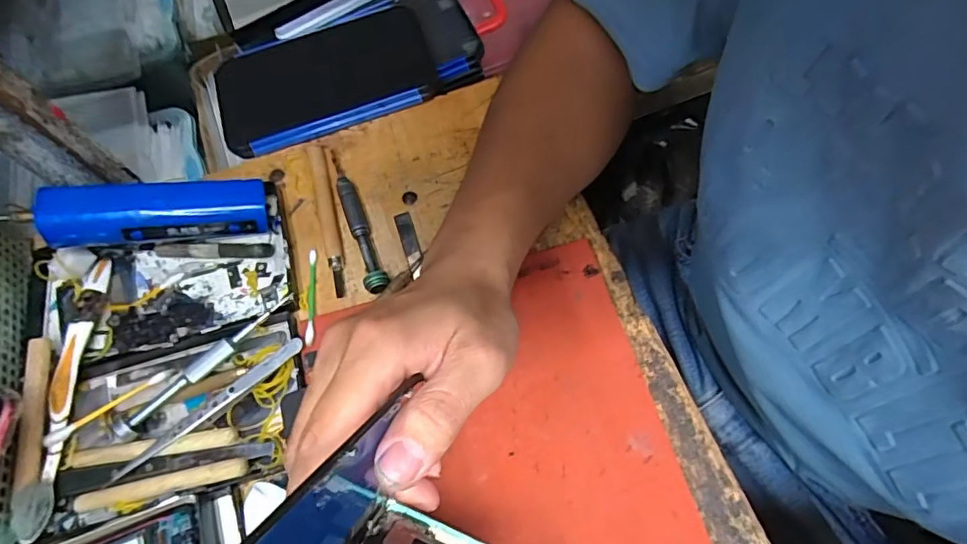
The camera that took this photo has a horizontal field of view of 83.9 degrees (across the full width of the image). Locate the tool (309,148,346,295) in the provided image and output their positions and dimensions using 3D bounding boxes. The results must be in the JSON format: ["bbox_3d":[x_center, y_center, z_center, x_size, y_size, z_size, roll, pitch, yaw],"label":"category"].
[{"bbox_3d":[-0.114,-0.042,0.393,0.012,0.012,0.123,-15,65,-4],"label":"tool"}]

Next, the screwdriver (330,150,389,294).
[{"bbox_3d":[-0.092,-0.039,0.385,0.015,0.014,0.125,-21,65,-6],"label":"screwdriver"}]

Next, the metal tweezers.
[{"bbox_3d":[-0.166,0.084,0.330,0.128,0.010,0.010,-38,68,-14],"label":"metal tweezers"}]

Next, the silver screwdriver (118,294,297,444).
[{"bbox_3d":[-0.174,0.058,0.342,0.125,0.018,0.013,-42,69,-15],"label":"silver screwdriver"}]

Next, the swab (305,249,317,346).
[{"bbox_3d":[-0.117,0.016,0.365,0.006,0.006,0.070,-8,64,0],"label":"swab"}]

